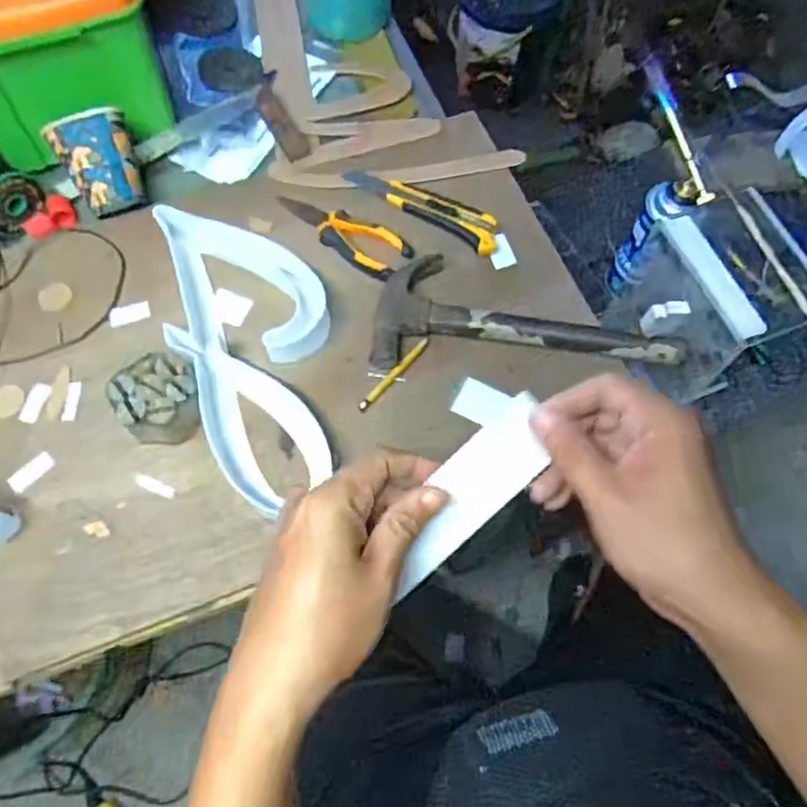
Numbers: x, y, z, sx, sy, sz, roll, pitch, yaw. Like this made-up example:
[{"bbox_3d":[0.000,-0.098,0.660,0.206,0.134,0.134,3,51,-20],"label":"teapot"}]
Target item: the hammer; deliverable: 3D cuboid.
[{"bbox_3d":[0.115,-0.092,0.641,0.288,0.031,0.118,0,68,-1],"label":"hammer"}]

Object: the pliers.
[{"bbox_3d":[-0.069,-0.177,0.676,0.154,0.021,0.053,27,70,10],"label":"pliers"}]

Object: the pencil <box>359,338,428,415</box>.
[{"bbox_3d":[-0.009,-0.029,0.621,0.010,0.004,0.096,39,73,13],"label":"pencil"}]

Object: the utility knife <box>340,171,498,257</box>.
[{"bbox_3d":[0.023,-0.211,0.692,0.174,0.015,0.043,32,71,11],"label":"utility knife"}]

